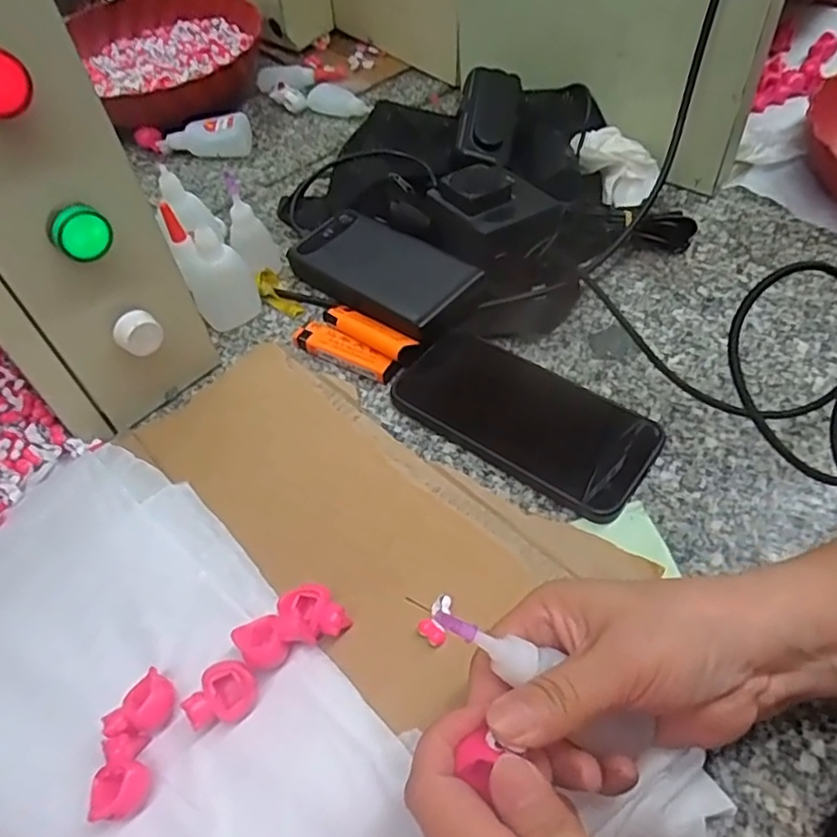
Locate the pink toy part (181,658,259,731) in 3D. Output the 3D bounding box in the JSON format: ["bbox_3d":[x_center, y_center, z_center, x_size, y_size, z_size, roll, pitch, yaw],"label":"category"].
[{"bbox_3d":[-0.089,0.129,0.294,0.025,0.017,0.030,19,56,16],"label":"pink toy part"}]

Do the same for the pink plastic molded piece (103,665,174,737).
[{"bbox_3d":[-0.126,0.135,0.294,0.023,0.017,0.030,31,60,23],"label":"pink plastic molded piece"}]

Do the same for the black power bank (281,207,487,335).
[{"bbox_3d":[-0.029,-0.116,0.482,0.149,0.025,0.070,36,63,26],"label":"black power bank"}]

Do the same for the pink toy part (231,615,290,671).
[{"bbox_3d":[-0.074,0.109,0.307,0.020,0.018,0.026,-29,57,-18],"label":"pink toy part"}]

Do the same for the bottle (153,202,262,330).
[{"bbox_3d":[-0.151,-0.111,0.473,0.047,0.079,0.045,-24,54,-15],"label":"bottle"}]

